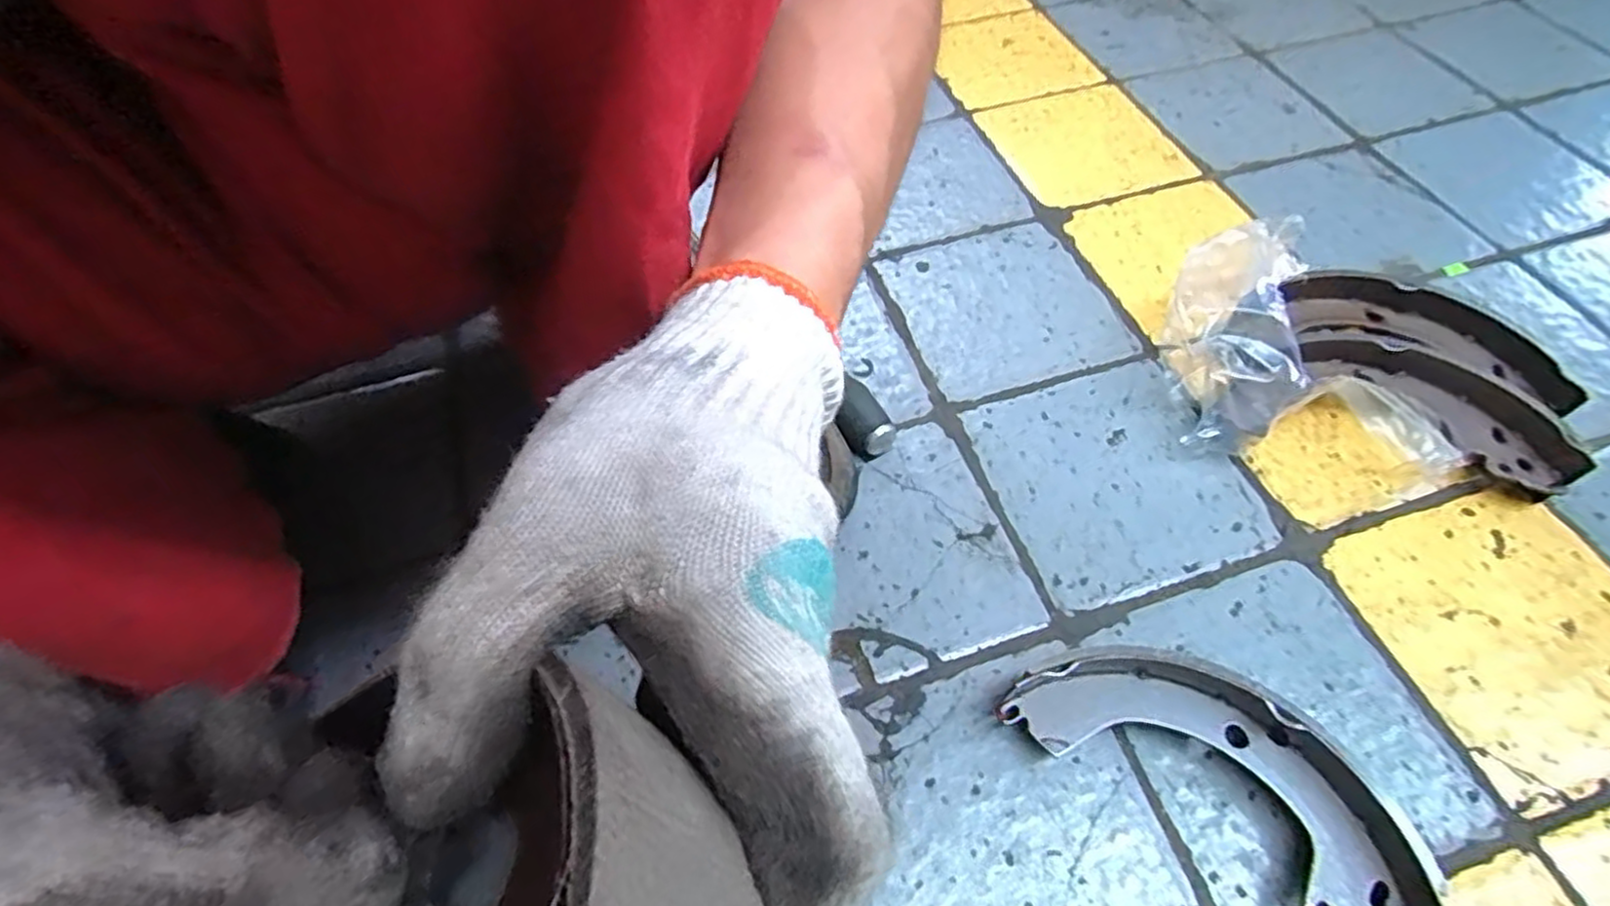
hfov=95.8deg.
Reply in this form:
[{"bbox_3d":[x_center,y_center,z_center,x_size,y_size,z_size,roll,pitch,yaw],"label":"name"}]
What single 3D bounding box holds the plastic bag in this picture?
[{"bbox_3d":[0.296,-0.055,0.442,0.140,0.072,0.173,-15,57,-7],"label":"plastic bag"}]

